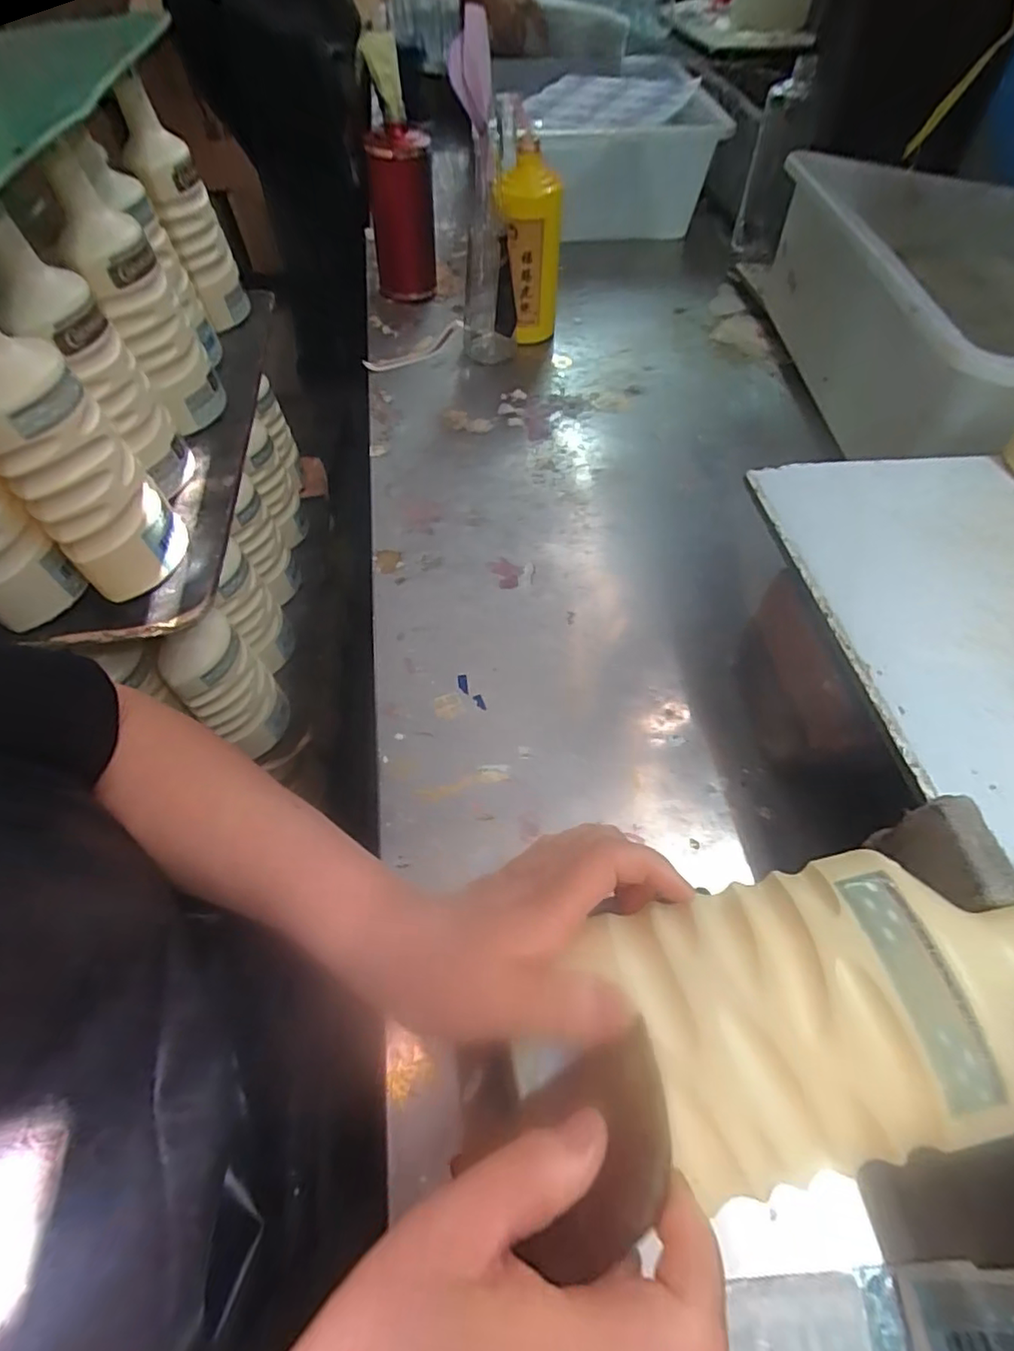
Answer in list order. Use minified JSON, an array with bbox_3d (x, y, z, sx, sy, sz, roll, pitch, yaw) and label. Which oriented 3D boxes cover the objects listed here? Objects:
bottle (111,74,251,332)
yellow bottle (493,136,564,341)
[{"bbox_3d":[-0.338,-0.482,0.626,0.062,0.210,0.059,-18,58,-8],"label":"bottle"},{"bbox_3d":[0.026,-0.482,0.684,0.074,0.192,0.063,0,55,0],"label":"yellow bottle"}]

